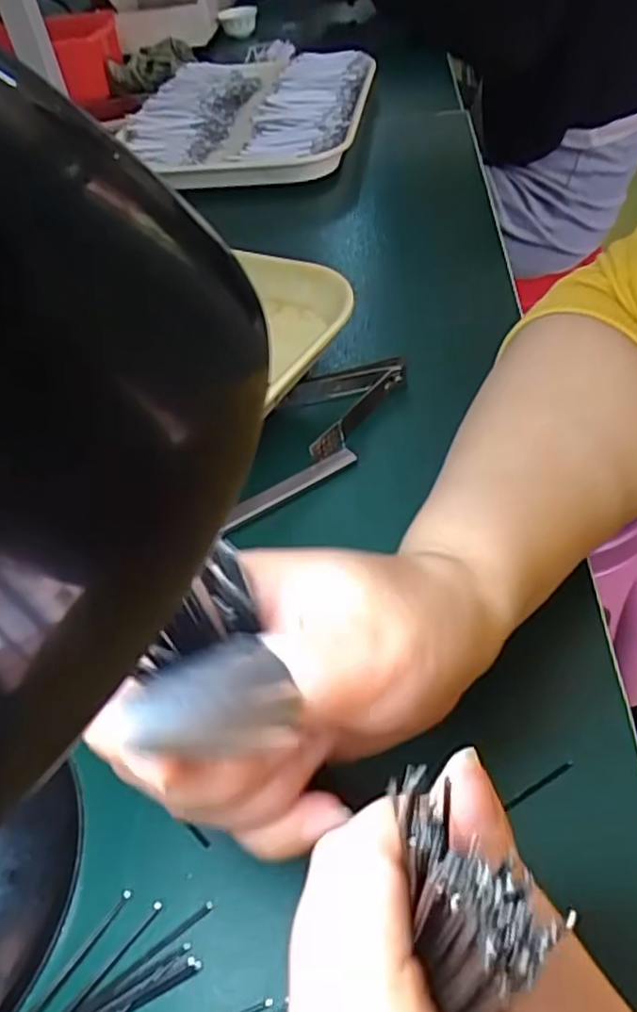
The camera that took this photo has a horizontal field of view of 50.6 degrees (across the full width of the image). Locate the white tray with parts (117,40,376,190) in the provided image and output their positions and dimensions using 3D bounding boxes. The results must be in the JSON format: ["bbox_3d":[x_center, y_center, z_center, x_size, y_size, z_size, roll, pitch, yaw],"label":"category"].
[{"bbox_3d":[-0.066,-0.384,0.653,0.214,0.038,0.289,5,48,12],"label":"white tray with parts"}]

